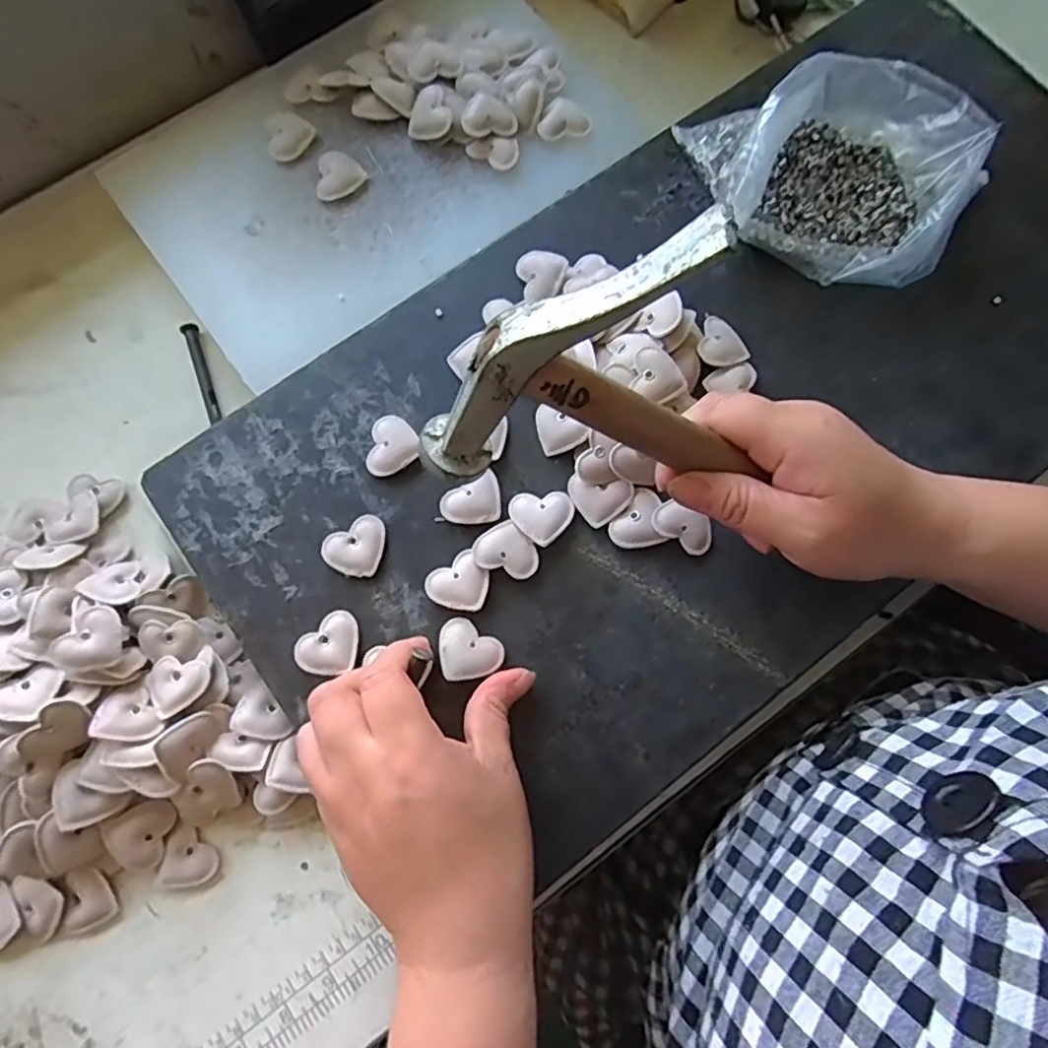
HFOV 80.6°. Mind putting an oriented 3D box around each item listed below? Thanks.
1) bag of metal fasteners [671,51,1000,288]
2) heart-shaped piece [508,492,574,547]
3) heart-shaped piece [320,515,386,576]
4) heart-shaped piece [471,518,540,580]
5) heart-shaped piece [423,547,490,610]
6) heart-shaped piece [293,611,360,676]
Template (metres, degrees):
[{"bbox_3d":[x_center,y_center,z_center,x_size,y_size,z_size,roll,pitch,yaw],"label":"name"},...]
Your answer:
[{"bbox_3d":[0.172,-0.207,0.352,0.167,0.053,0.109,33,79,7],"label":"bag of metal fasteners"},{"bbox_3d":[0.009,-0.007,0.330,0.031,0.005,0.030,0,76,0],"label":"heart-shaped piece"},{"bbox_3d":[-0.088,0.013,0.328,0.034,0.006,0.030,-33,78,-7],"label":"heart-shaped piece"},{"bbox_3d":[-0.009,0.016,0.326,0.028,0.004,0.033,-41,79,-9],"label":"heart-shaped piece"},{"bbox_3d":[-0.033,0.032,0.322,0.031,0.005,0.029,-35,78,-8],"label":"heart-shaped piece"},{"bbox_3d":[-0.099,0.063,0.317,0.034,0.006,0.028,-36,78,-8],"label":"heart-shaped piece"}]

